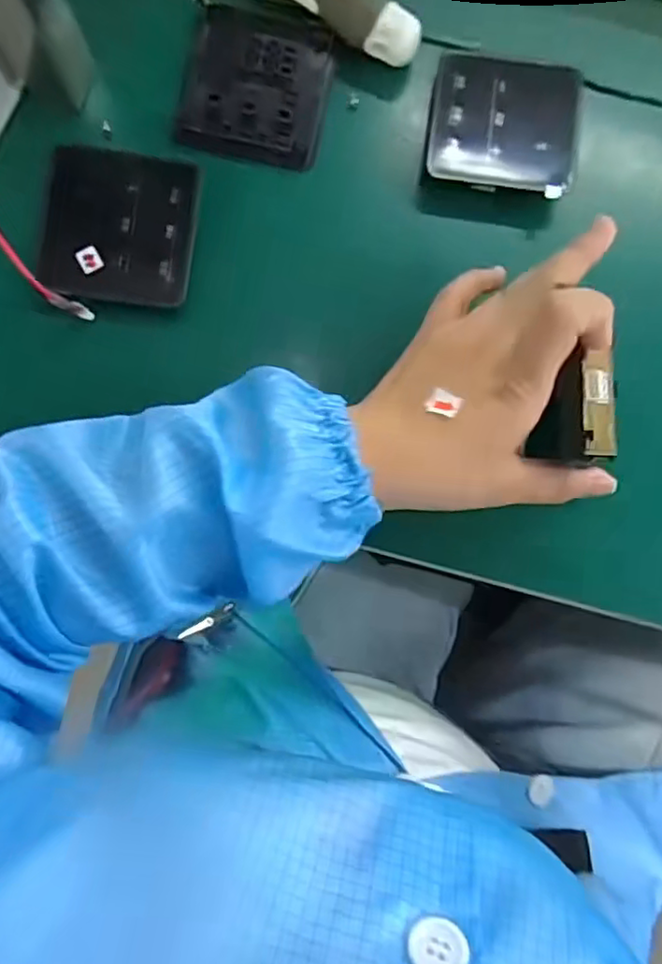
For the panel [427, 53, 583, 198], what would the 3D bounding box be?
[{"bbox_3d":[0.099,-0.203,0.352,0.081,0.018,0.080,9,82,1],"label":"panel"}]

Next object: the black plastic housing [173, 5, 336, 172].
[{"bbox_3d":[-0.042,-0.224,0.351,0.079,0.015,0.079,13,82,1],"label":"black plastic housing"}]

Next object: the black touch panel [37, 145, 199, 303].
[{"bbox_3d":[-0.115,-0.138,0.333,0.080,0.016,0.076,4,82,0],"label":"black touch panel"}]

